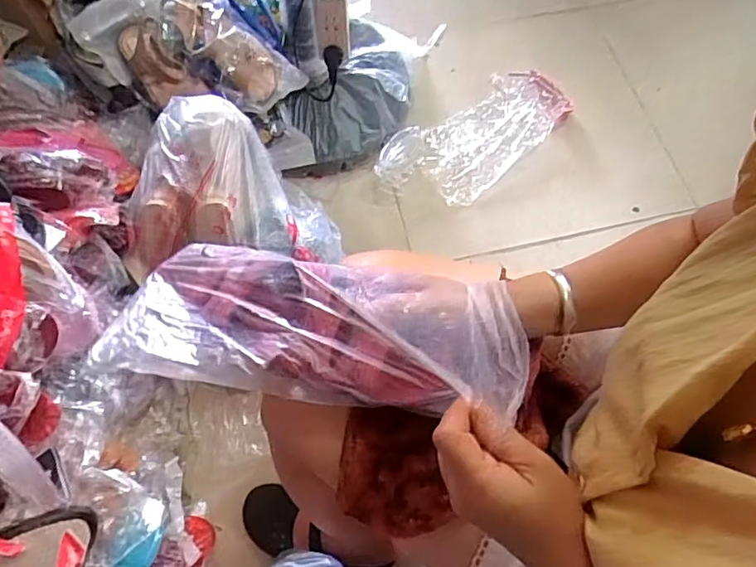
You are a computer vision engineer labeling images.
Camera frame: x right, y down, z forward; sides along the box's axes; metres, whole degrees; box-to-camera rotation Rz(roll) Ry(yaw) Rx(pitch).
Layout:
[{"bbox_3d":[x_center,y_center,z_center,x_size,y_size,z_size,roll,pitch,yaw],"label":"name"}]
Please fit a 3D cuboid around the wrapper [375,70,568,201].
[{"bbox_3d":[0.215,-0.317,1.195,0.464,0.046,0.202,-39,71,-16],"label":"wrapper"}]

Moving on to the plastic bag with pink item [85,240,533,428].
[{"bbox_3d":[-0.060,0.035,0.461,0.352,0.055,0.144,5,64,21],"label":"plastic bag with pink item"}]

